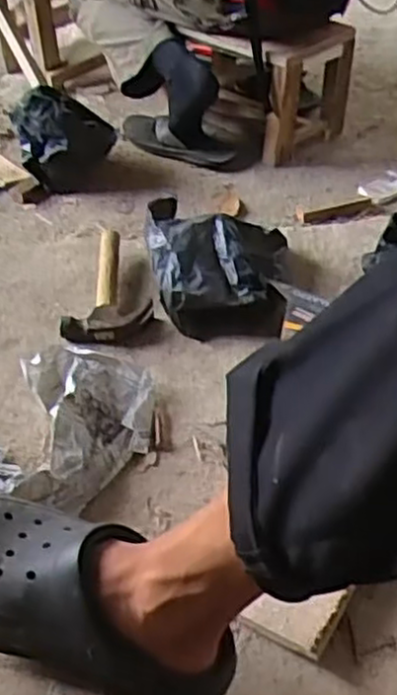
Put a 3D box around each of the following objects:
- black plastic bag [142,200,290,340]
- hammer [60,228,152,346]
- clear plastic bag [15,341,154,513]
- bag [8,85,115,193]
[{"bbox_3d":[0.024,-0.112,1.058,0.197,0.115,0.199,2,43,4],"label":"black plastic bag"},{"bbox_3d":[-0.143,-0.087,1.075,0.126,0.061,0.201,-10,43,-8],"label":"hammer"},{"bbox_3d":[-0.127,0.083,0.878,0.155,0.054,0.240,-8,43,-6],"label":"clear plastic bag"},{"bbox_3d":[-0.242,-0.382,1.330,0.175,0.161,0.095,-8,43,-5],"label":"bag"}]

